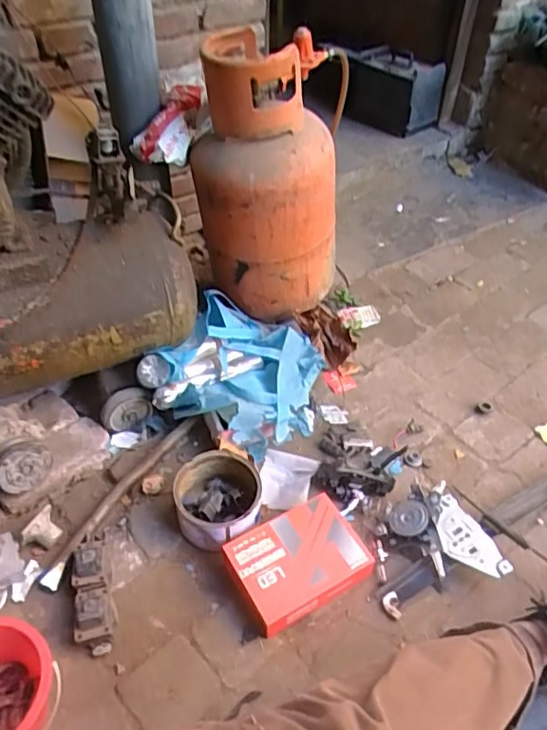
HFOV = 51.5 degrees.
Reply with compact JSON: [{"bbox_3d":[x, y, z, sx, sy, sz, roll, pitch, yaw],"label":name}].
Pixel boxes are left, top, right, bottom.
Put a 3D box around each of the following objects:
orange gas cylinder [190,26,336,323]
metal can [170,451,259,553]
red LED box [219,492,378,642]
[{"bbox_3d":[-0.007,-0.414,1.294,0.303,0.548,0.338,4,45,4],"label":"orange gas cylinder"},{"bbox_3d":[-0.096,0.245,1.010,0.149,0.088,0.163,0,44,0],"label":"metal can"},{"bbox_3d":[0.044,0.328,0.956,0.216,0.054,0.156,-22,48,-20],"label":"red LED box"}]

